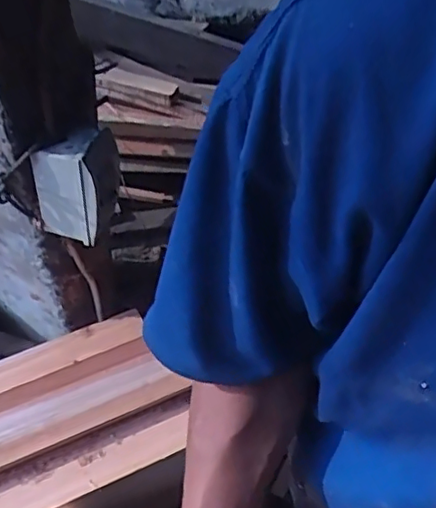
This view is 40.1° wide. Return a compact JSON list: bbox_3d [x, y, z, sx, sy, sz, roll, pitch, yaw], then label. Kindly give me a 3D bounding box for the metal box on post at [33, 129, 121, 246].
[{"bbox_3d":[-0.157,-0.084,0.691,0.081,0.119,0.080,15,52,13],"label":"metal box on post"}]

